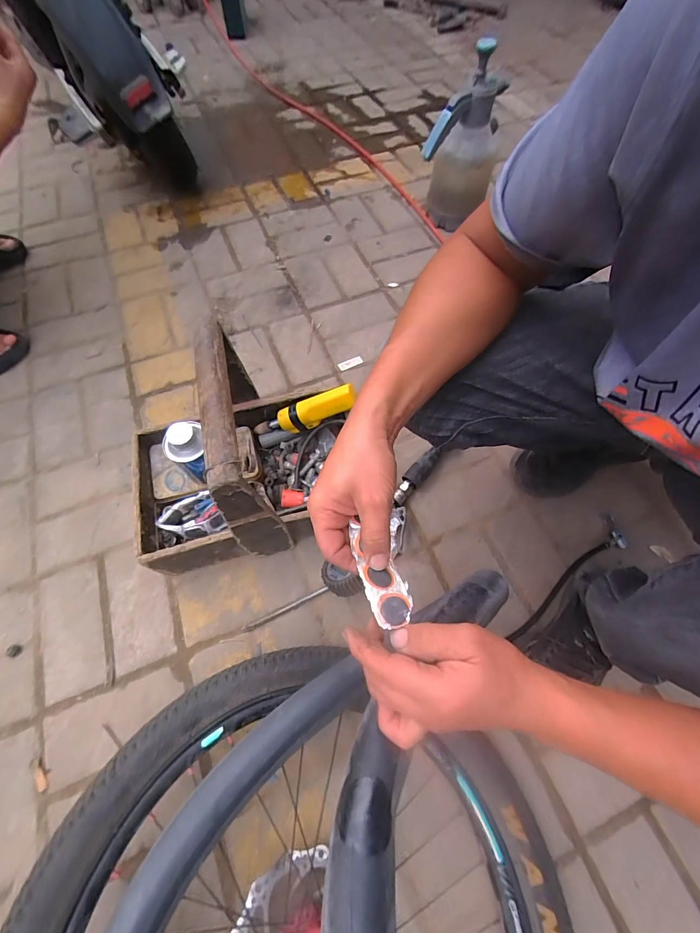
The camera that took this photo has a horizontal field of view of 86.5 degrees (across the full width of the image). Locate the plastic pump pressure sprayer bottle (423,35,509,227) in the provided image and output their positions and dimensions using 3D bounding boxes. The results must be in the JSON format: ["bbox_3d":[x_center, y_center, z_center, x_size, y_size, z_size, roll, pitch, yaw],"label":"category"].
[{"bbox_3d":[0.267,-0.745,0.876,0.159,0.295,0.158,16,64,7],"label":"plastic pump pressure sprayer bottle"}]

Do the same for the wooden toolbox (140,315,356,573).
[{"bbox_3d":[-0.157,-0.020,0.537,0.336,0.283,0.238,-11,64,-6],"label":"wooden toolbox"}]

